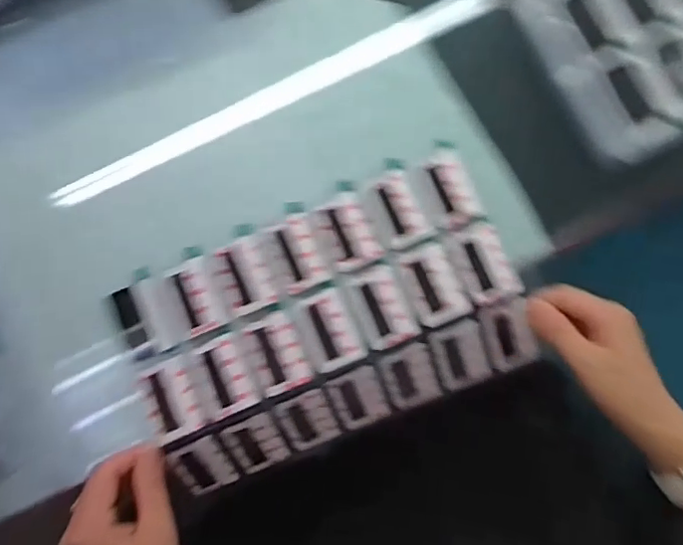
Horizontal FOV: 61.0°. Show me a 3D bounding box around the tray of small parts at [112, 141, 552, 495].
[{"bbox_3d":[-0.009,0.035,0.434,0.279,0.043,0.165,-24,83,-2],"label":"tray of small parts"}]

